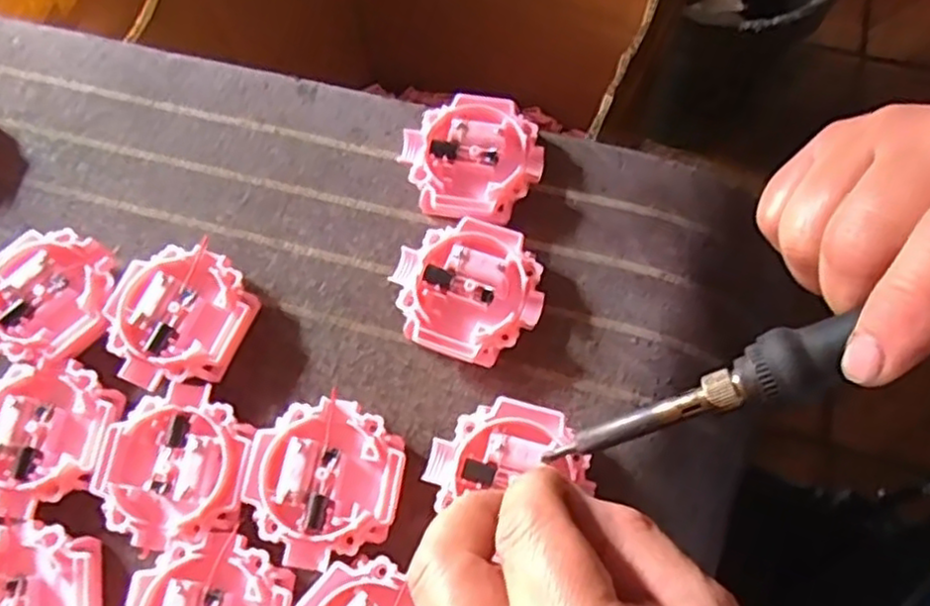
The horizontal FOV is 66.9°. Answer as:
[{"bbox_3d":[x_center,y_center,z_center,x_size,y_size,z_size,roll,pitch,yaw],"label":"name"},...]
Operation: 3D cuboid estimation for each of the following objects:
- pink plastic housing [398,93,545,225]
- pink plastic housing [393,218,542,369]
[{"bbox_3d":[0.003,-0.058,0.282,0.053,0.014,0.050,-1,71,3],"label":"pink plastic housing"},{"bbox_3d":[0.001,-0.005,0.263,0.054,0.014,0.051,17,73,10],"label":"pink plastic housing"}]

